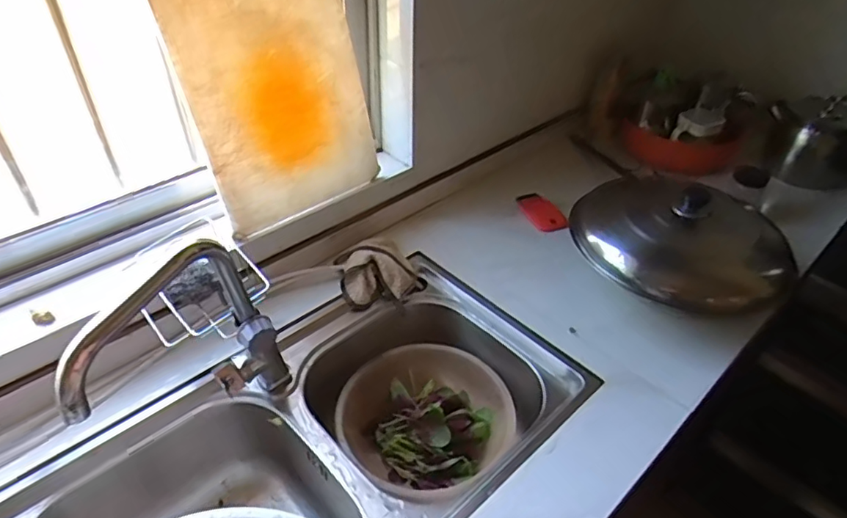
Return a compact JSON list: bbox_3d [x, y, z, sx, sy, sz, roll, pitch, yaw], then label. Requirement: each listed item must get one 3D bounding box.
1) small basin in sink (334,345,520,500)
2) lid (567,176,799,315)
[{"bbox_3d":[0.000,0.256,0.835,0.250,0.124,0.260,1,40,-1],"label":"small basin in sink"},{"bbox_3d":[0.389,-0.050,0.870,0.278,0.105,0.315,-22,45,-26],"label":"lid"}]

